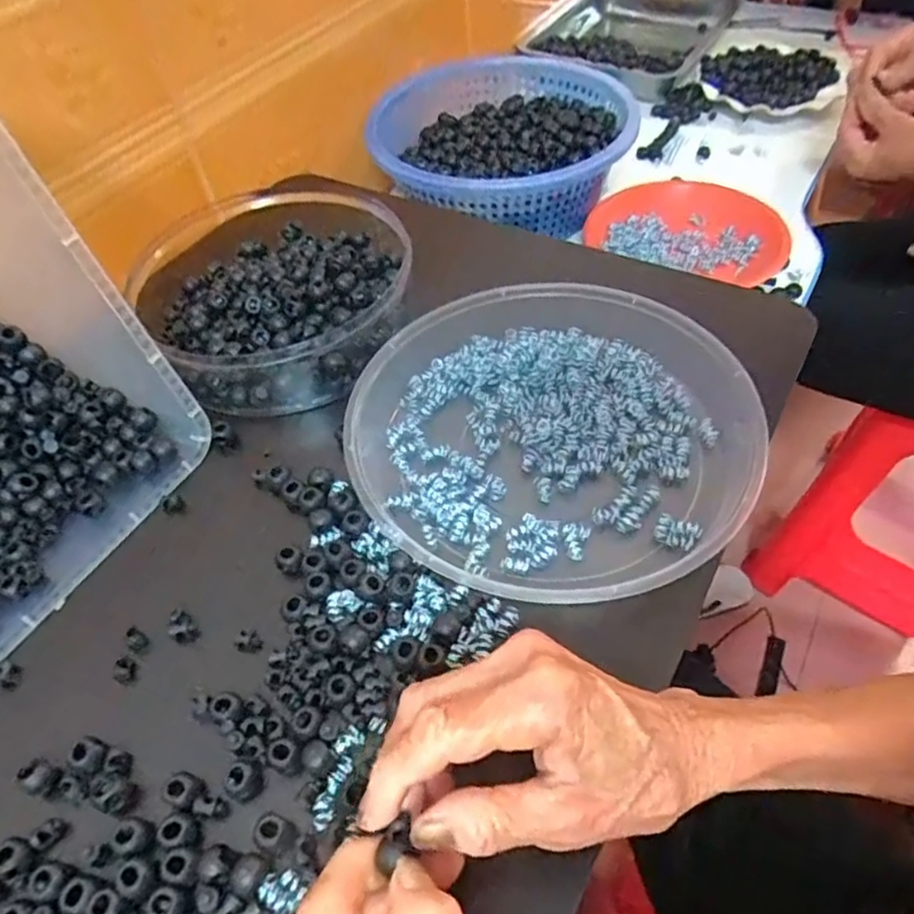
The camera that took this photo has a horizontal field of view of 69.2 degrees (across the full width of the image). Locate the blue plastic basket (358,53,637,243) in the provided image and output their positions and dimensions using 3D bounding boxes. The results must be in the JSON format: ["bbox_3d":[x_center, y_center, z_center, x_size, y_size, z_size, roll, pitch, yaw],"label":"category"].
[{"bbox_3d":[0.050,-0.329,0.711,0.259,0.087,0.278,13,54,15],"label":"blue plastic basket"}]

